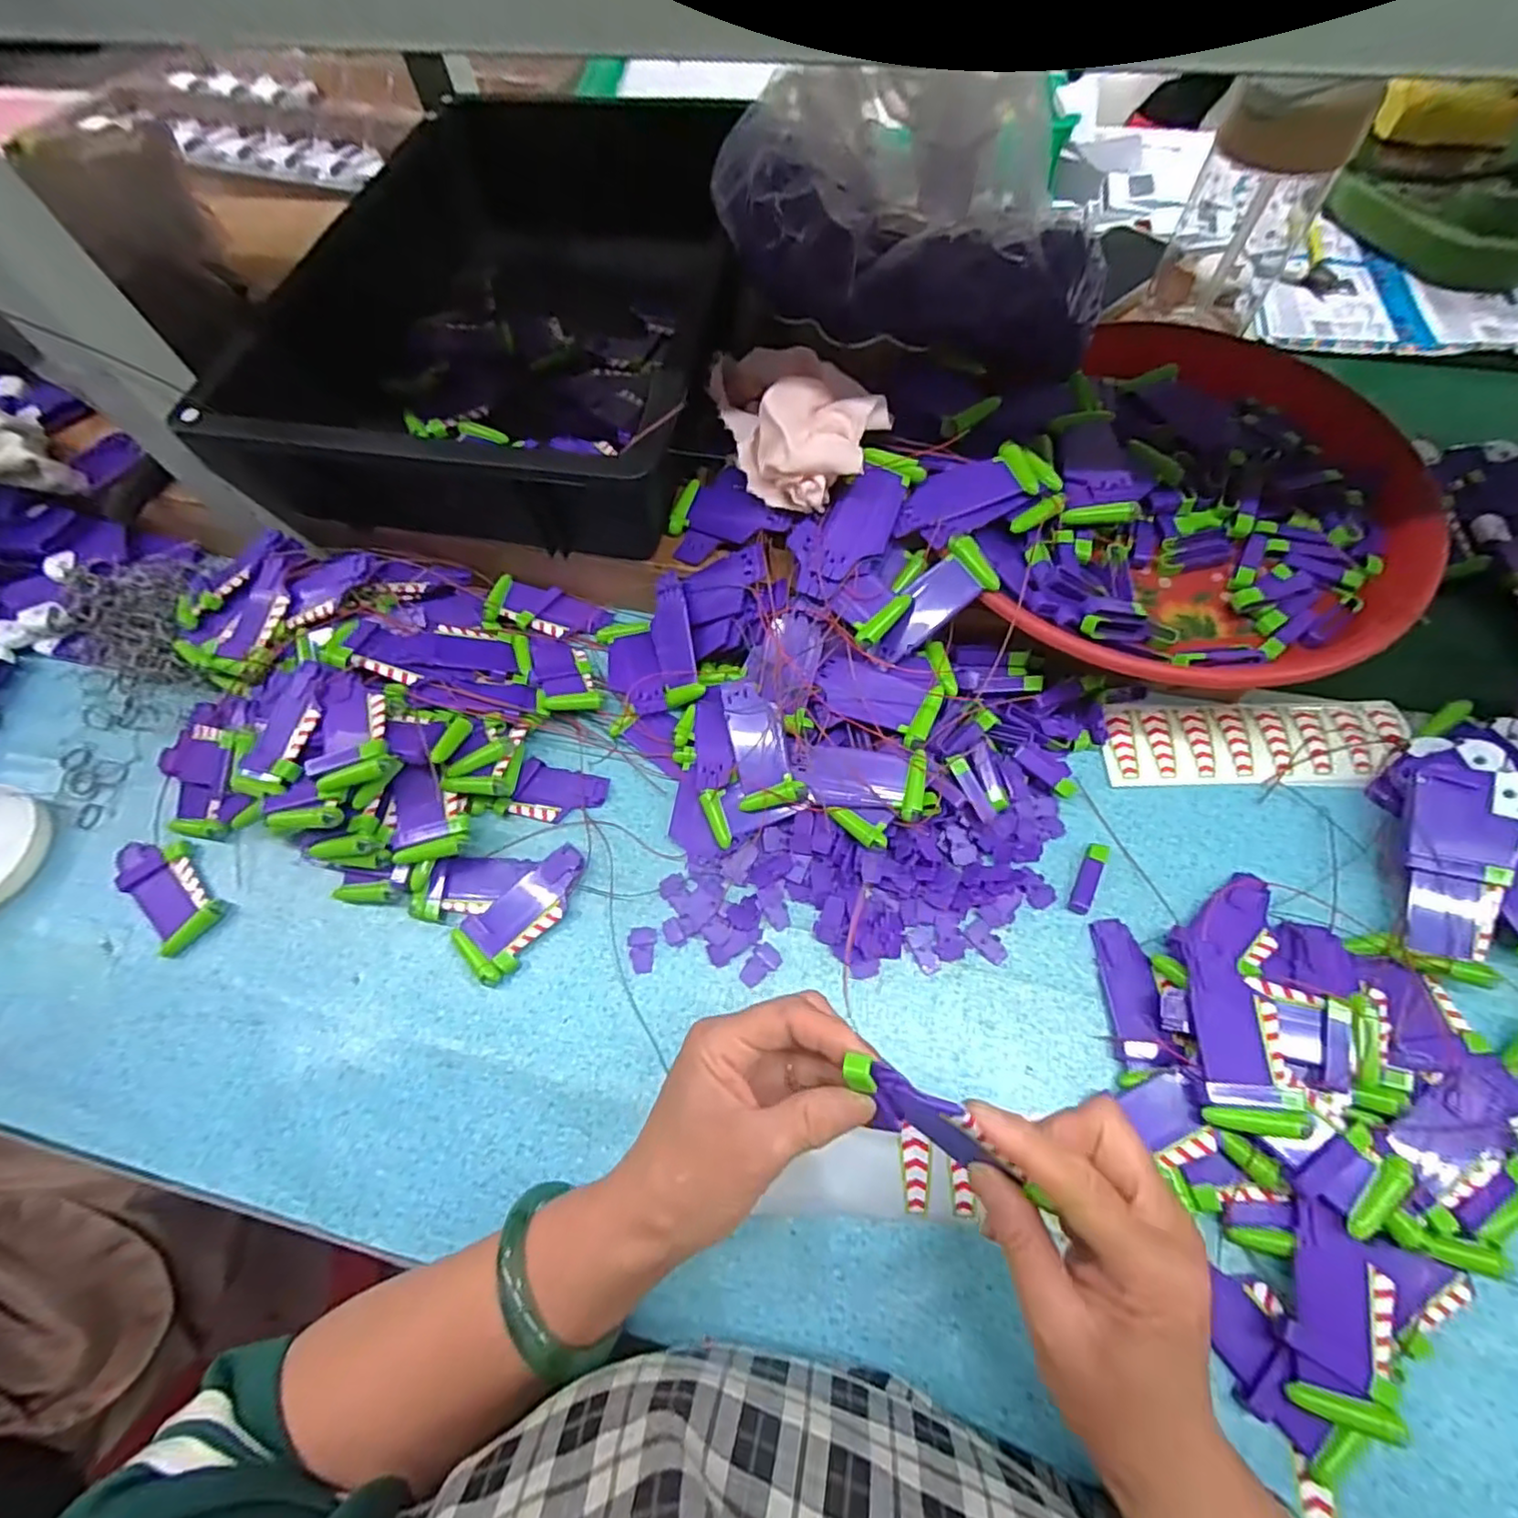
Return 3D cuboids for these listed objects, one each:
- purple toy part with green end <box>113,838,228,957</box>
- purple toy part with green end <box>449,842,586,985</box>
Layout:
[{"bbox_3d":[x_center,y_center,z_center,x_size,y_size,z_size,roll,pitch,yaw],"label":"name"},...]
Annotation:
[{"bbox_3d":[-0.387,0.083,0.419,0.087,0.013,0.044,40,73,18],"label":"purple toy part with green end"},{"bbox_3d":[-0.144,0.097,0.398,0.090,0.011,0.043,-37,69,-13],"label":"purple toy part with green end"}]

